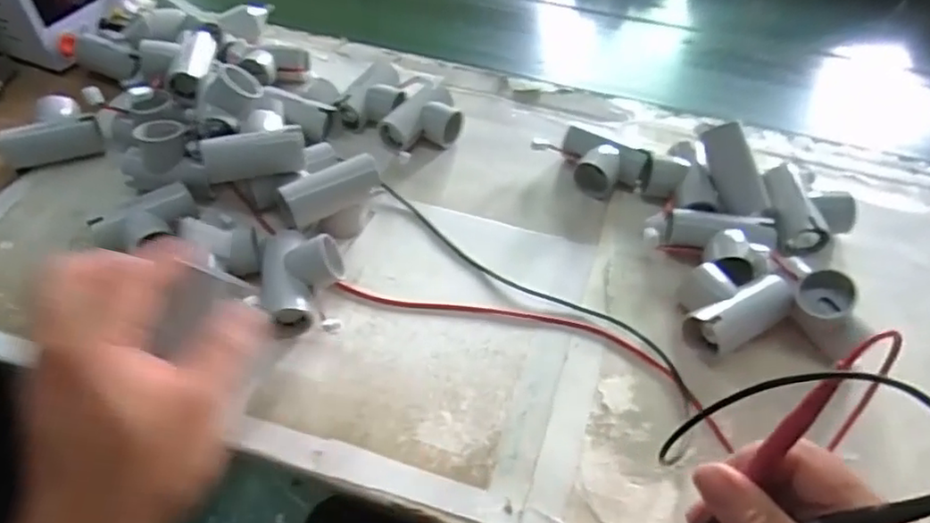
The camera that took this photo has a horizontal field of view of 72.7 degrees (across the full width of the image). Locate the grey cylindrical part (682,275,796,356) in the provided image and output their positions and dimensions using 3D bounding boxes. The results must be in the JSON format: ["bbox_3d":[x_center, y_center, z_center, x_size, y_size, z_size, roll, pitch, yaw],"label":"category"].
[{"bbox_3d":[0.189,0.037,0.429,0.075,0.029,0.035,-27,52,1],"label":"grey cylindrical part"}]

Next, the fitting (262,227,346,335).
[{"bbox_3d":[-0.117,0.007,0.451,0.056,0.044,0.079,-4,49,-6],"label":"fitting"}]

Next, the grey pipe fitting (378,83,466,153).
[{"bbox_3d":[-0.035,-0.130,0.581,0.055,0.036,0.080,26,52,19],"label":"grey pipe fitting"}]

